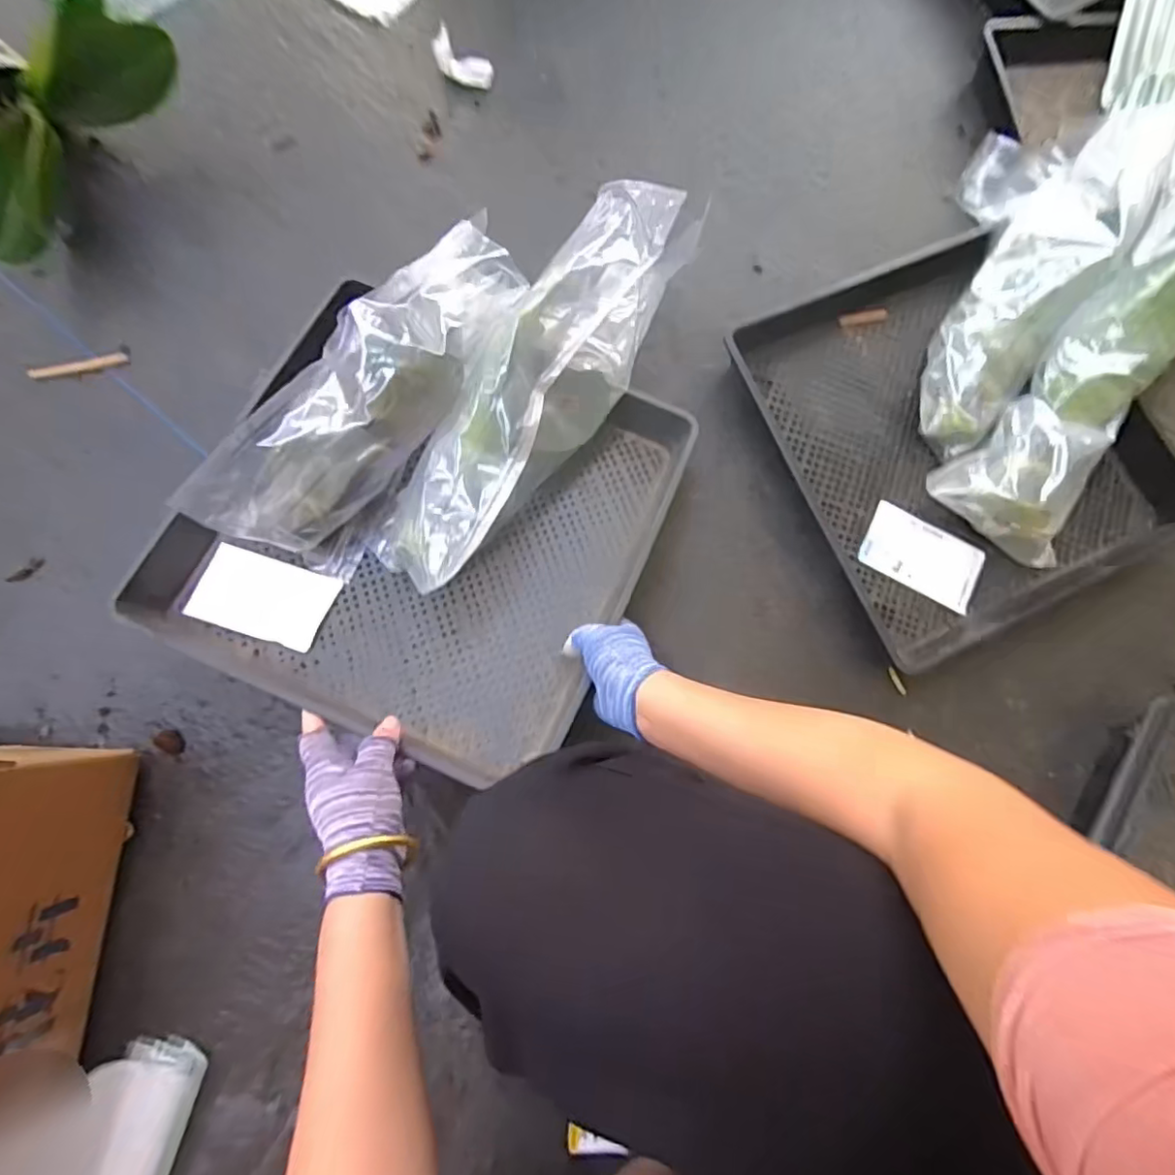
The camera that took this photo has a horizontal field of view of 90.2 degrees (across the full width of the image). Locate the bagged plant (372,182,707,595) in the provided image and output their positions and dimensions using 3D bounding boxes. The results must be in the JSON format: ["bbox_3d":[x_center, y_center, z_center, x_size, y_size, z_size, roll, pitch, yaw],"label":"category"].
[{"bbox_3d":[-0.049,-0.199,0.569,0.120,0.107,0.437,36,79,2],"label":"bagged plant"}]

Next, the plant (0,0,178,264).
[{"bbox_3d":[-0.562,-0.473,0.606,0.157,0.121,0.279,36,79,2],"label":"plant"}]

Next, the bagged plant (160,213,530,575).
[{"bbox_3d":[-0.197,-0.169,0.573,0.114,0.140,0.347,37,79,2],"label":"bagged plant"}]

